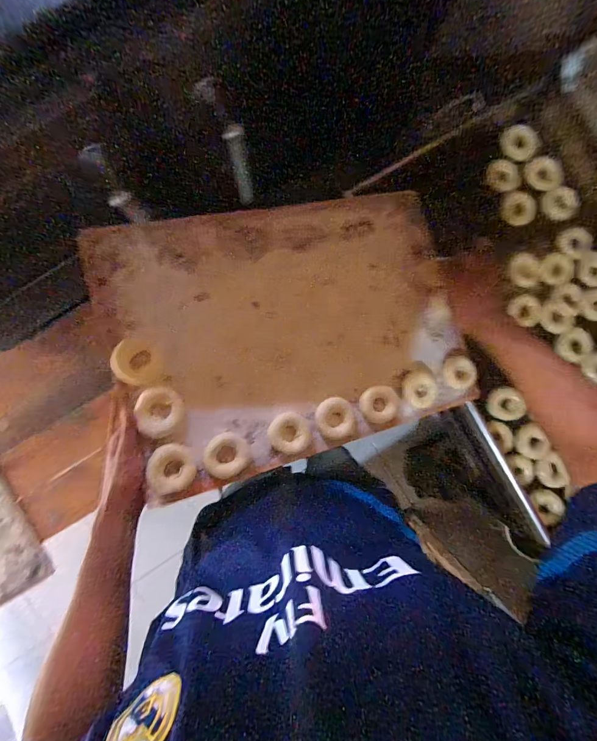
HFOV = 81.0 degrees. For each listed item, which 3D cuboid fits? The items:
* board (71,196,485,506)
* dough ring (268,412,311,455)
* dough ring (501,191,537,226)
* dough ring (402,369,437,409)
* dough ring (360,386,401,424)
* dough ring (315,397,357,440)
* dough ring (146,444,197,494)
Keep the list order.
[{"bbox_3d":[0.006,-0.076,0.593,0.573,0.031,0.414,-16,88,-16],"label":"board"},{"bbox_3d":[-0.013,0.100,0.559,0.068,0.018,0.062,0,90,-3],"label":"dough ring"},{"bbox_3d":[0.476,-0.350,0.755,0.061,0.020,0.068,0,90,-3],"label":"dough ring"},{"bbox_3d":[0.221,0.033,0.630,0.067,0.020,0.069,0,90,-3],"label":"dough ring"},{"bbox_3d":[0.143,0.060,0.606,0.074,0.019,0.064,2,90,-2],"label":"dough ring"},{"bbox_3d":[0.064,0.080,0.586,0.071,0.028,0.068,0,90,-3],"label":"dough ring"},{"bbox_3d":[-0.182,0.143,0.510,0.058,0.017,0.069,0,90,-3],"label":"dough ring"}]

